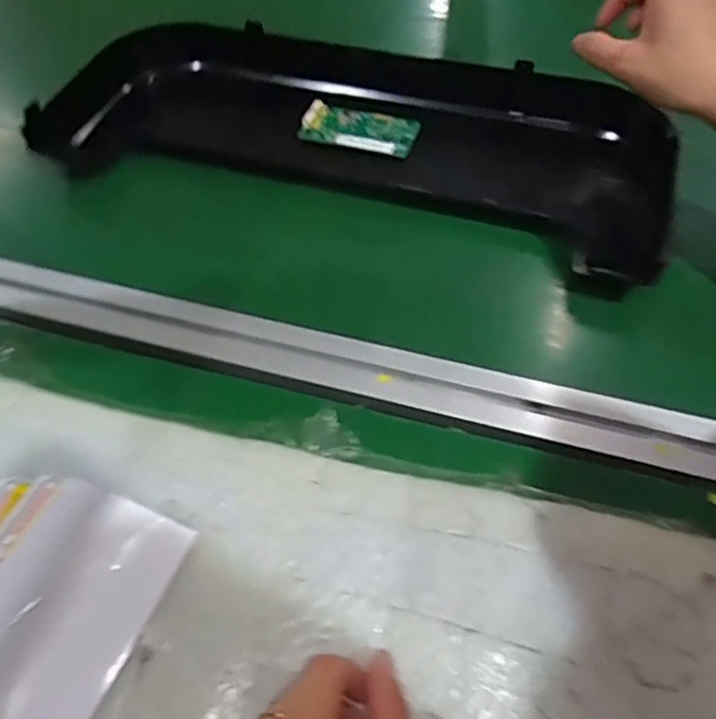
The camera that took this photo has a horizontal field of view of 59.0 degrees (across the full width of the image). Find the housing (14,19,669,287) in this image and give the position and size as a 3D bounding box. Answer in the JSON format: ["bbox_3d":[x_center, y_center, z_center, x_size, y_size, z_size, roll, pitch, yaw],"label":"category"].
[{"bbox_3d":[0.002,-0.177,0.525,0.490,0.081,0.188,15,58,13],"label":"housing"}]

